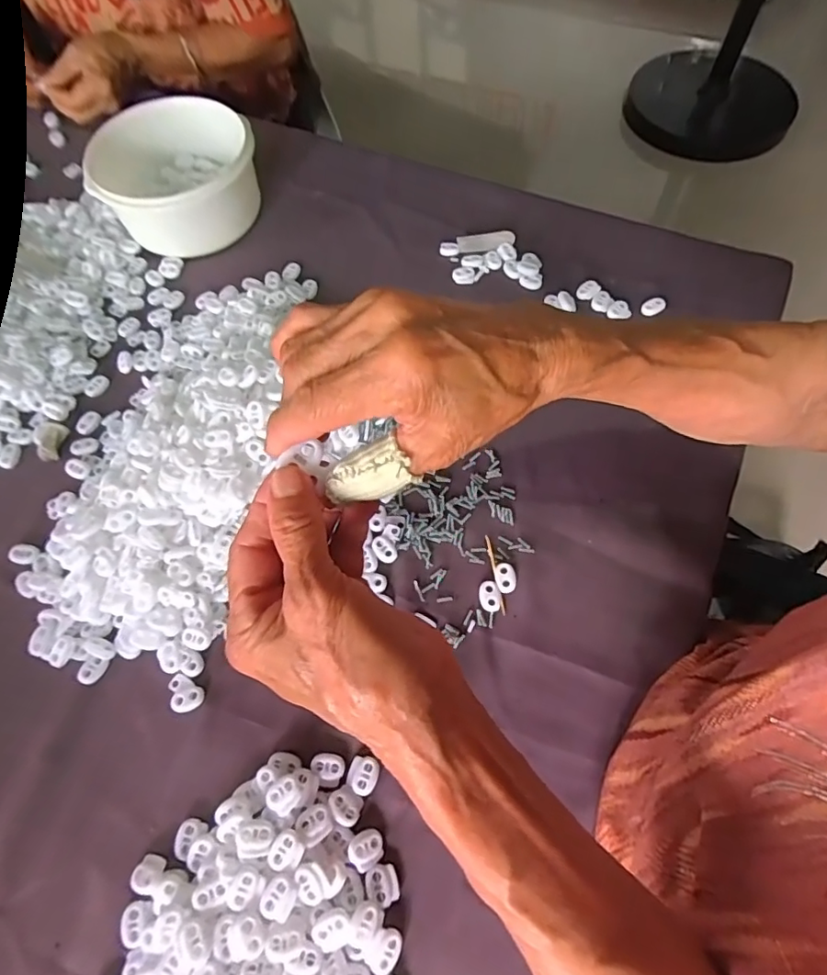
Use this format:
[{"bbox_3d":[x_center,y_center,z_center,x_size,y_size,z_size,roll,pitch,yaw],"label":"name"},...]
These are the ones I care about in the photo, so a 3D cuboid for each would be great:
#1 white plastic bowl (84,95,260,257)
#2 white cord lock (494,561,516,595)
[{"bbox_3d":[-0.238,-0.318,0.549,0.152,0.079,0.139,0,65,0],"label":"white plastic bowl"},{"bbox_3d":[0.070,0.068,0.406,0.015,0.004,0.023,-6,65,-3],"label":"white cord lock"}]

